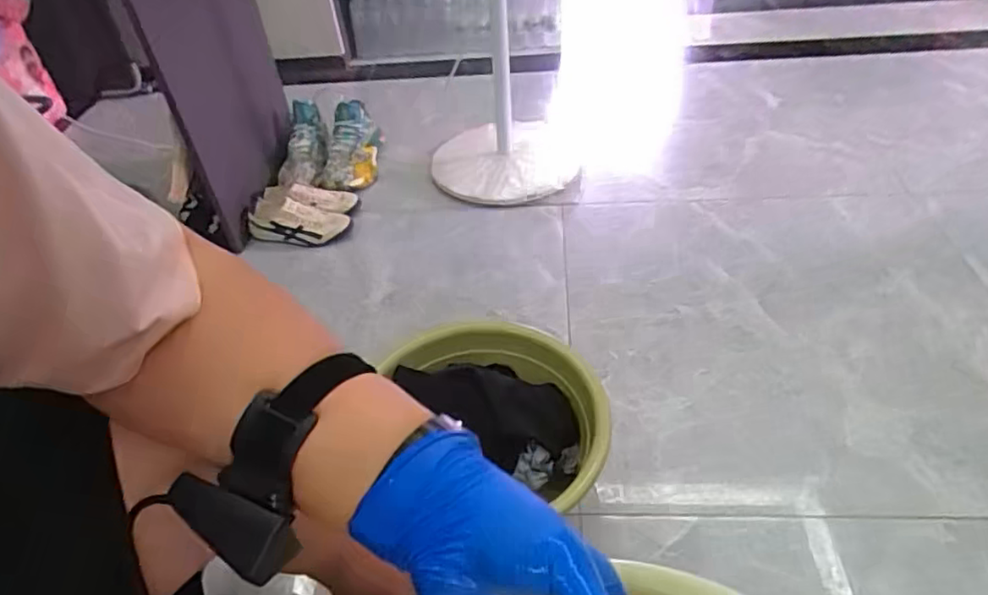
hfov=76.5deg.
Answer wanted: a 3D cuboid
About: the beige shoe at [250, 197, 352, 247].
[{"bbox_3d":[-0.469,-0.179,1.510,0.236,0.078,0.099,6,45,-7],"label":"beige shoe"}]

